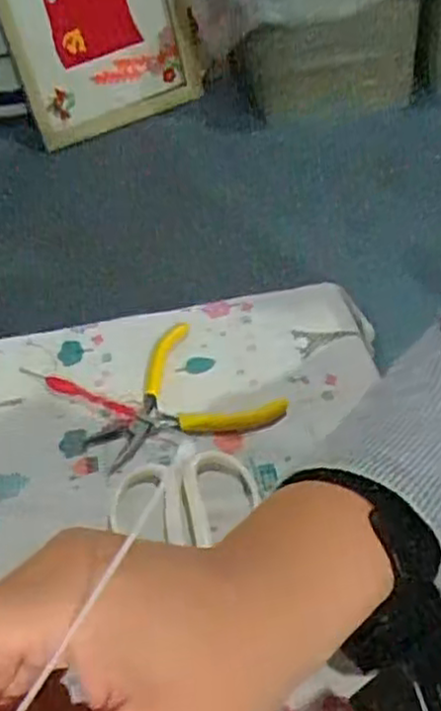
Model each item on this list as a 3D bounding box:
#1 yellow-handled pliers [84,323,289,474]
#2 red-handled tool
[{"bbox_3d":[-0.029,0.030,0.438,0.100,0.007,0.100,-35,51,-25],"label":"yellow-handled pliers"},{"bbox_3d":[-0.090,0.022,0.454,0.091,0.005,0.009,20,51,25],"label":"red-handled tool"}]

